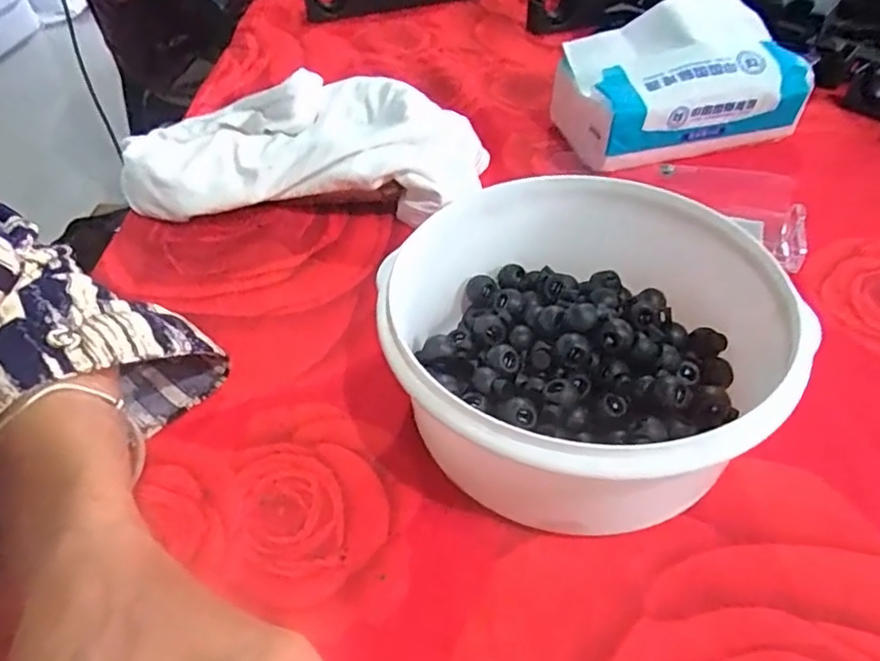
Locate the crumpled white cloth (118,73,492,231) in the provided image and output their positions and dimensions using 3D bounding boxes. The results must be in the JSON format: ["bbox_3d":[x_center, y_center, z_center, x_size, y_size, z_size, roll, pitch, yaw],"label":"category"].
[{"bbox_3d":[-0.089,-0.120,0.425,0.232,0.056,0.111,3,45,5],"label":"crumpled white cloth"}]

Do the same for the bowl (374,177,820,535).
[{"bbox_3d":[0.059,0.012,0.273,0.154,0.077,0.154,-1,45,1],"label":"bowl"}]

